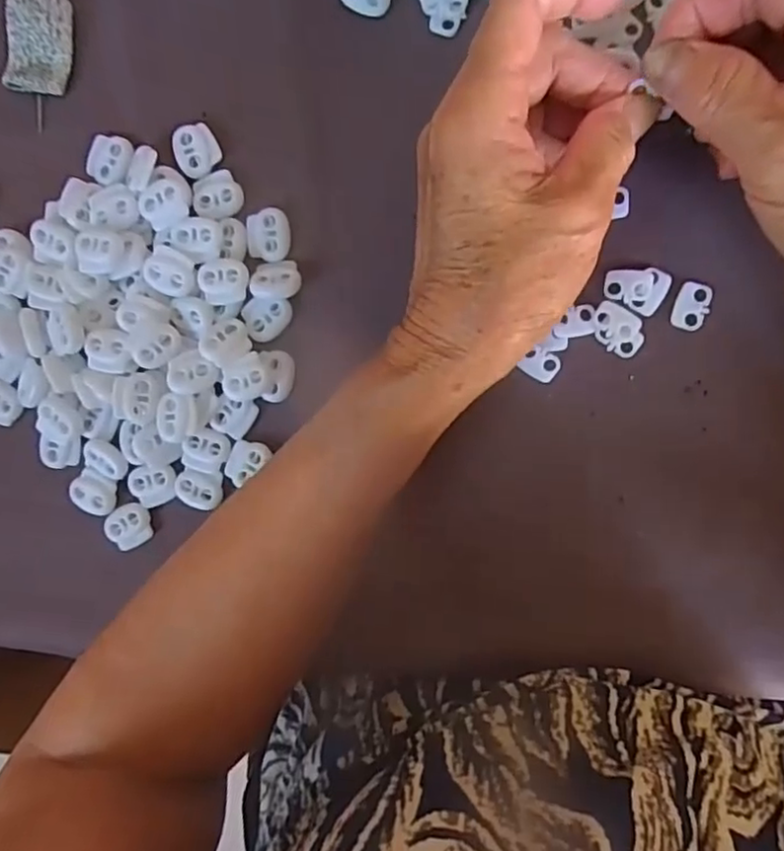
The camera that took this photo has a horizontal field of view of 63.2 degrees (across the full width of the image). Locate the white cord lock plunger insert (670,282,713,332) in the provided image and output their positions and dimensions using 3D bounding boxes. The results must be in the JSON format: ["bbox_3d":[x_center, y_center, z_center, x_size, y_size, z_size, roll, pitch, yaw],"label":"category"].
[{"bbox_3d":[0.120,-0.048,0.255,0.013,0.004,0.019,17,97,6],"label":"white cord lock plunger insert"}]

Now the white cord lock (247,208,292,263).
[{"bbox_3d":[-0.053,-0.082,0.274,0.018,0.004,0.021,1,95,8],"label":"white cord lock"}]

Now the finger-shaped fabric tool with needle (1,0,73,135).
[{"bbox_3d":[-0.157,-0.165,0.279,0.028,0.013,0.056,12,96,7],"label":"finger-shaped fabric tool with needle"}]

